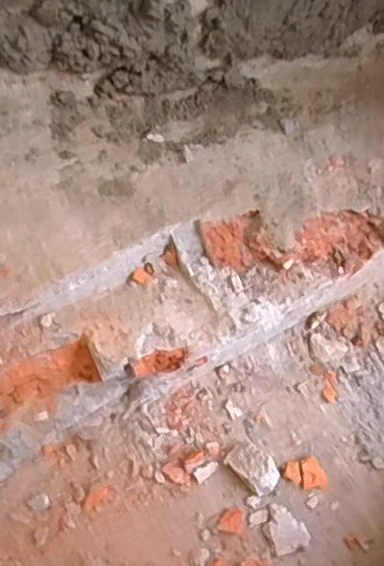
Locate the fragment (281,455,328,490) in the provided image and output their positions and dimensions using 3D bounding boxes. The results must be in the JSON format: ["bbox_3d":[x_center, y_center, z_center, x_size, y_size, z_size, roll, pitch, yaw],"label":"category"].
[{"bbox_3d":[0.111,0.189,0.589,0.039,0.008,0.030,-13,64,-9],"label":"fragment"}]

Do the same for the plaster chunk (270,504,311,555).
[{"bbox_3d":[0.091,0.231,0.566,0.034,0.007,0.042,-12,64,-8],"label":"plaster chunk"}]

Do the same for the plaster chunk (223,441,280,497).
[{"bbox_3d":[0.061,0.179,0.579,0.033,0.021,0.053,-40,71,-20],"label":"plaster chunk"}]

